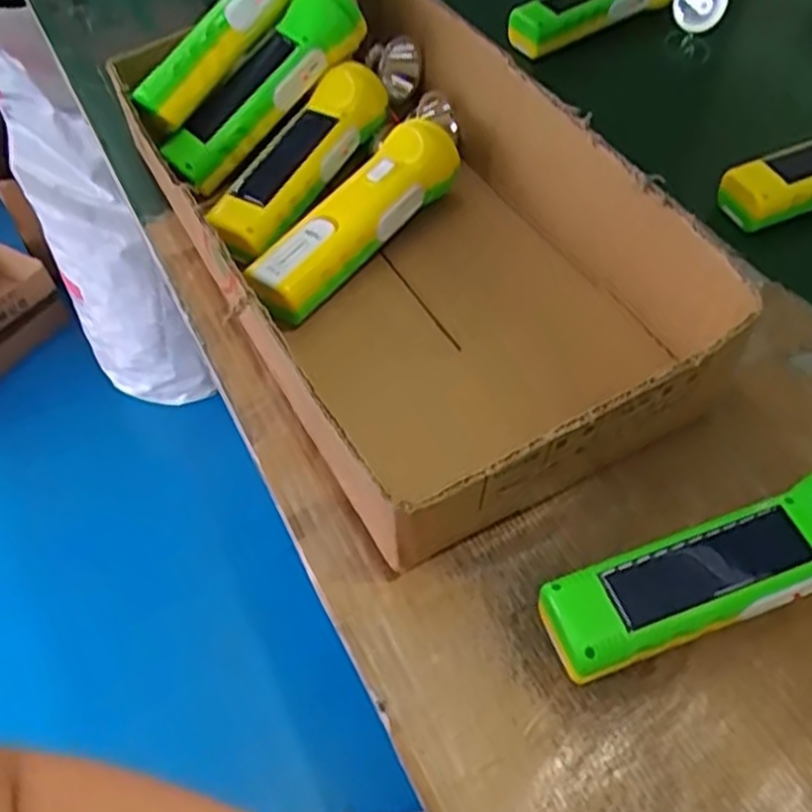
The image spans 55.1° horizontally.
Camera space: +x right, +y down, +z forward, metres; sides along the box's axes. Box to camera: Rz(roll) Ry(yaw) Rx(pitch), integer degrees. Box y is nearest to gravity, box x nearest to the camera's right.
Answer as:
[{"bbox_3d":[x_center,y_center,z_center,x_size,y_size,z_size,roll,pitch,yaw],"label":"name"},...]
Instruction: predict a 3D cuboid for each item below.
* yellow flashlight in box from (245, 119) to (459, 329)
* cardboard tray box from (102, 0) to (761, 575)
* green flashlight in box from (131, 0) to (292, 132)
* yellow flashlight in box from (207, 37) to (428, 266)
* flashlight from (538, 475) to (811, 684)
[{"bbox_3d":[-0.031,-0.121,0.495,0.043,0.041,0.176,34,61,24],"label":"yellow flashlight in box"},{"bbox_3d":[-0.009,-0.118,0.480,0.233,0.088,0.404,-24,56,-15],"label":"cardboard tray box"},{"bbox_3d":[-0.125,-0.269,0.548,0.054,0.040,0.173,31,80,23],"label":"green flashlight in box"},{"bbox_3d":[-0.065,-0.181,0.531,0.061,0.043,0.211,23,57,18],"label":"yellow flashlight in box"},{"bbox_3d":[0.165,0.071,0.359,0.216,0.042,0.049,-20,55,-13],"label":"flashlight"}]

